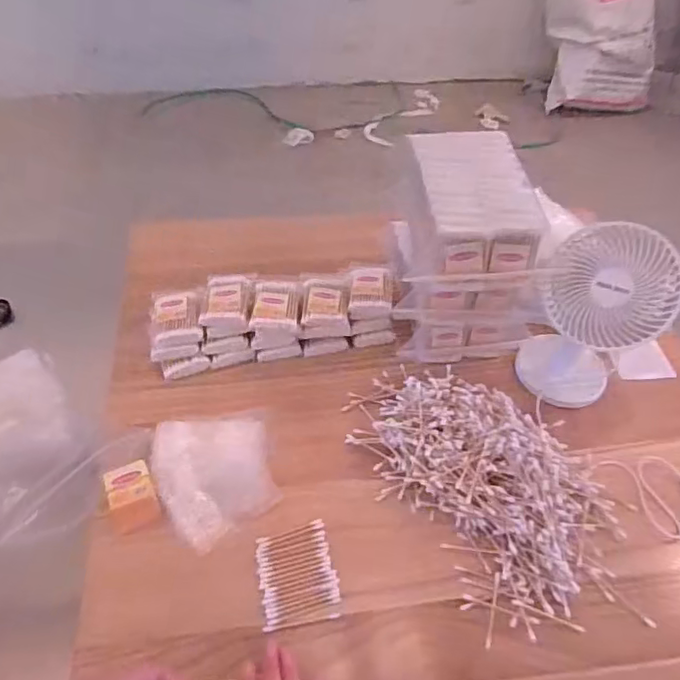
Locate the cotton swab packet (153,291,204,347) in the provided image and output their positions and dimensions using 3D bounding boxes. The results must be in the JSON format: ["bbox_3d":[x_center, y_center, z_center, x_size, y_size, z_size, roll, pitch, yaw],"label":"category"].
[{"bbox_3d":[-0.205,-0.031,0.729,0.061,0.021,0.082,-6,49,-10],"label":"cotton swab packet"}]

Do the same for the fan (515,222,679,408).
[{"bbox_3d":[0.294,-0.021,0.671,0.139,0.216,0.089,19,50,12],"label":"fan"}]

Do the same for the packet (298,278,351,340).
[{"bbox_3d":[-0.020,-0.039,0.746,0.064,0.033,0.071,0,49,-5],"label":"packet"}]

